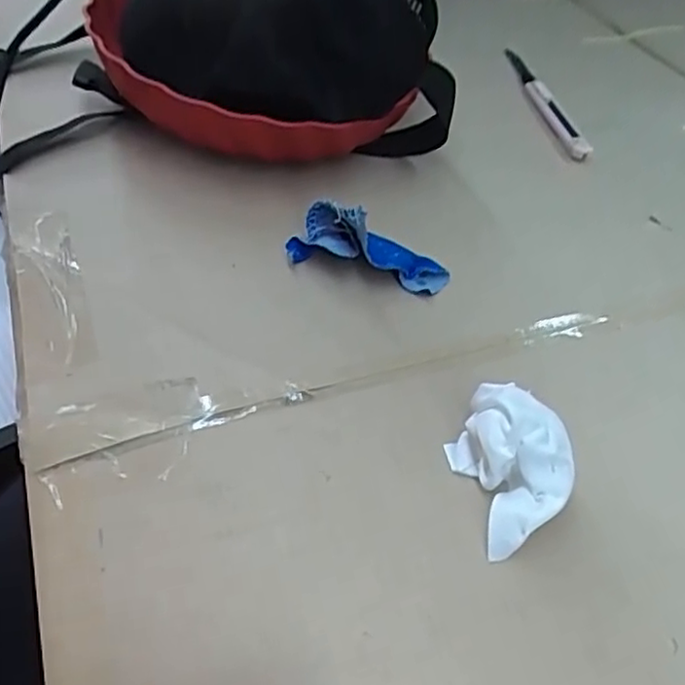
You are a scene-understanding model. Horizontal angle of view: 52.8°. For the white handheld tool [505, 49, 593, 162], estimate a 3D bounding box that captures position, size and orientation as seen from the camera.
[{"bbox_3d":[0.161,-0.197,0.560,0.026,0.009,0.175,-4,48,-10],"label":"white handheld tool"}]

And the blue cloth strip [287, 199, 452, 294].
[{"bbox_3d":[0.019,-0.055,0.394,0.091,0.046,0.029,20,48,-4],"label":"blue cloth strip"}]

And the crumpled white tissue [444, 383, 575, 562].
[{"bbox_3d":[0.074,0.052,0.296,0.041,0.041,0.063,-9,49,-14],"label":"crumpled white tissue"}]

